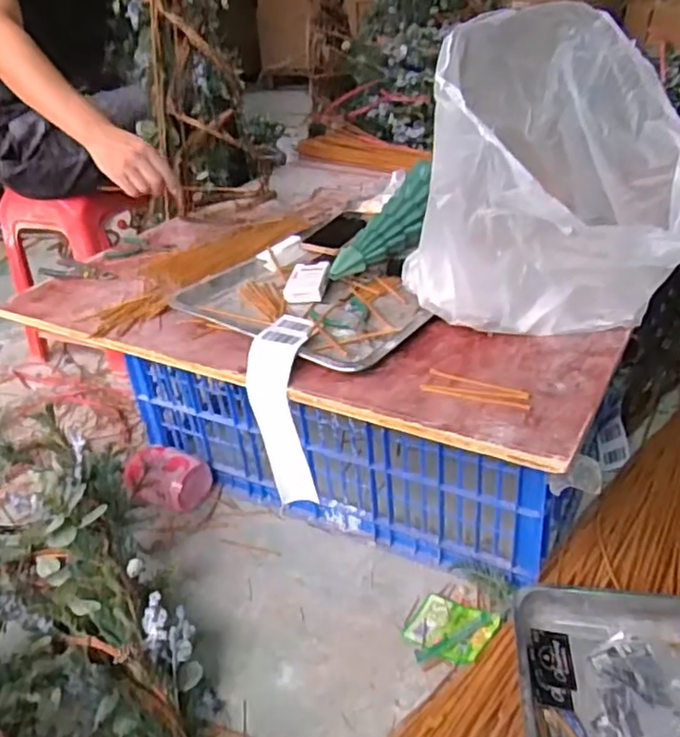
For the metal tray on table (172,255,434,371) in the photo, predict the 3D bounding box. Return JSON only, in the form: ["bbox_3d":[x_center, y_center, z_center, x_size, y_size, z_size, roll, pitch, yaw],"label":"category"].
[{"bbox_3d":[-0.045,-0.100,0.949,0.360,0.036,0.289,16,38,30],"label":"metal tray on table"}]

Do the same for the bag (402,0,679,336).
[{"bbox_3d":[0.233,-0.192,0.722,0.240,0.344,0.256,-10,32,-6],"label":"bag"}]

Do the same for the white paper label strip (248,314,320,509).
[{"bbox_3d":[-0.071,0.056,0.853,0.077,0.241,0.121,-6,5,1],"label":"white paper label strip"}]

